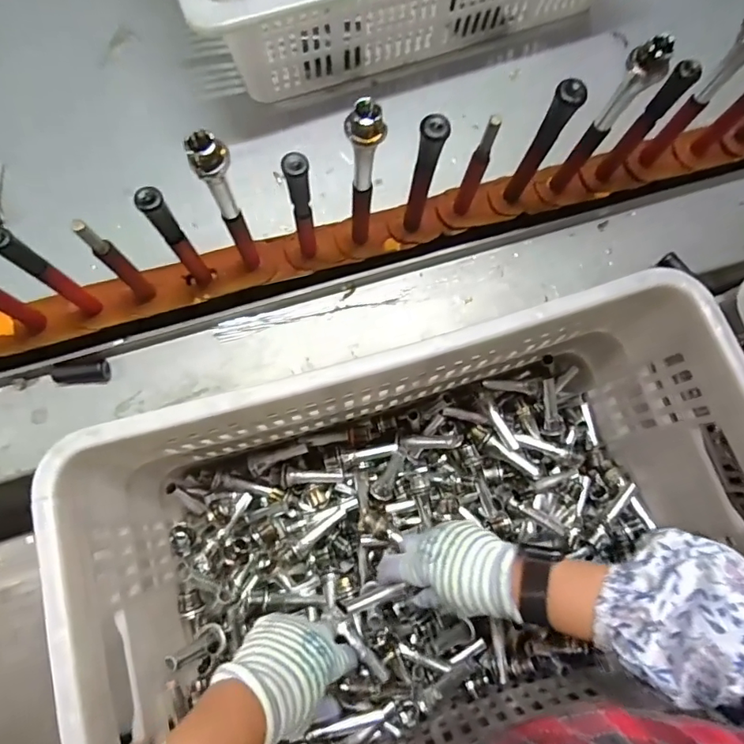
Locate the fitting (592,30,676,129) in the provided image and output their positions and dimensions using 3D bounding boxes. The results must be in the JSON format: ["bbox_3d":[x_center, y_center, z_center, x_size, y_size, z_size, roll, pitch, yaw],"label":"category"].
[{"bbox_3d":[0.199,-0.218,0.388,0.027,0.073,0.023,33,78,5],"label":"fitting"}]

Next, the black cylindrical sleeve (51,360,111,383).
[{"bbox_3d":[-0.267,-0.001,0.467,0.047,0.017,0.019,1,77,-1],"label":"black cylindrical sleeve"}]

